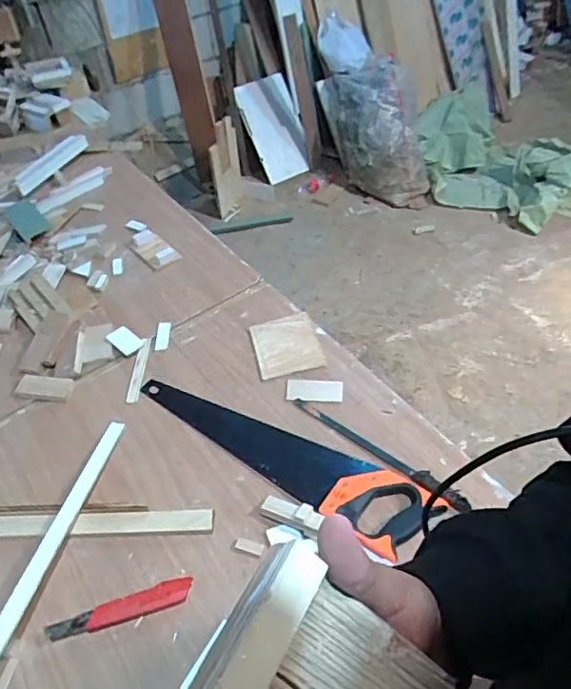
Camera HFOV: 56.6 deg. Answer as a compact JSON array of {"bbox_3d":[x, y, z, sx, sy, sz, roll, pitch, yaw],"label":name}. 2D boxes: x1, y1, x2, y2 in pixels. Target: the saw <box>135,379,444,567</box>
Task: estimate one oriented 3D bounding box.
[{"bbox_3d":[-0.013,0.149,0.833,0.504,0.027,0.117,28,56,27],"label":"saw"}]

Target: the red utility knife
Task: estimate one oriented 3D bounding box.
[{"bbox_3d":[-0.210,0.342,0.679,0.179,0.016,0.033,-17,48,-11],"label":"red utility knife"}]

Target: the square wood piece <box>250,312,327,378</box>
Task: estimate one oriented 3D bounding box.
[{"bbox_3d":[0.001,-0.002,0.979,0.114,0.007,0.141,-12,48,-6],"label":"square wood piece"}]

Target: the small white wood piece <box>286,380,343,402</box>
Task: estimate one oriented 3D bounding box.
[{"bbox_3d":[0.050,0.077,0.905,0.094,0.007,0.044,3,48,7],"label":"small white wood piece"}]

